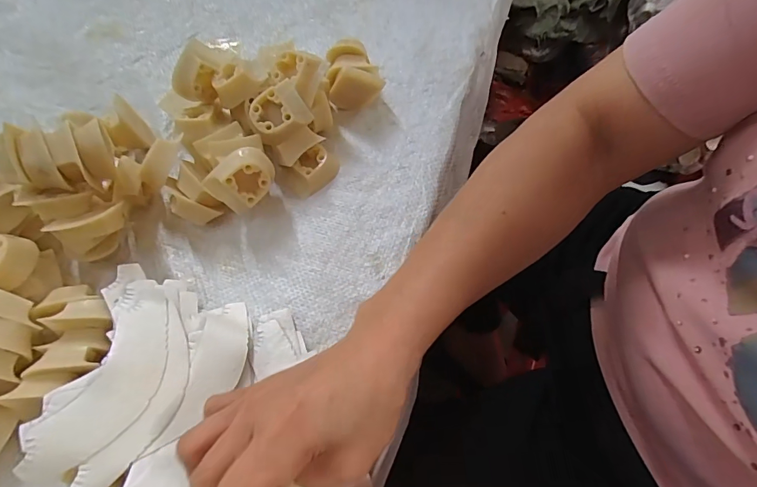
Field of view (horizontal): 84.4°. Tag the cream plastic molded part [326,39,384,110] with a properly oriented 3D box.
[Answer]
[{"bbox_3d":[-0.021,-0.147,0.370,0.049,0.046,0.046,-3,62,3],"label":"cream plastic molded part"}]

